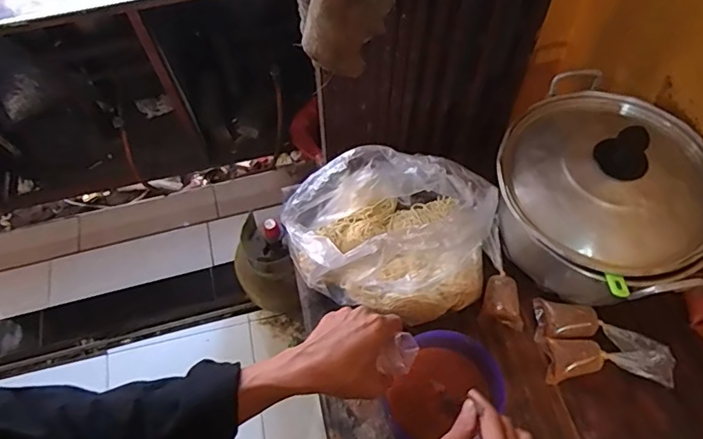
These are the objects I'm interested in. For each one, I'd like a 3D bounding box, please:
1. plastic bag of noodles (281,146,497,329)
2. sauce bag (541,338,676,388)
[{"bbox_3d":[0.046,0.012,0.677,0.249,0.115,0.187,15,64,10],"label":"plastic bag of noodles"},{"bbox_3d":[0.308,0.174,0.633,0.140,0.040,0.051,1,62,4],"label":"sauce bag"}]

